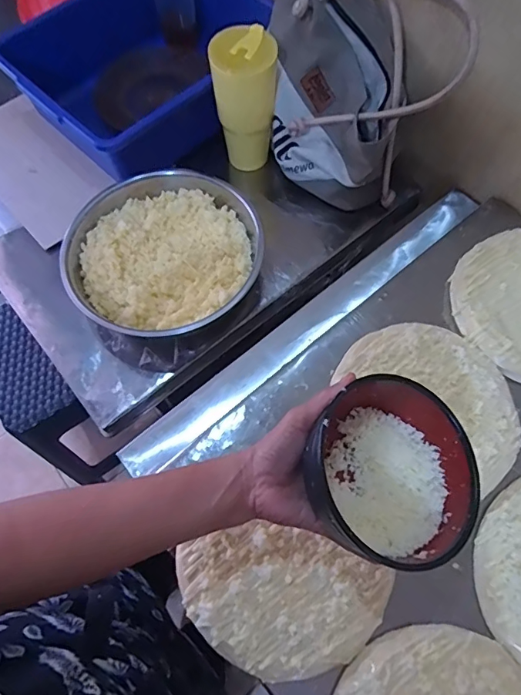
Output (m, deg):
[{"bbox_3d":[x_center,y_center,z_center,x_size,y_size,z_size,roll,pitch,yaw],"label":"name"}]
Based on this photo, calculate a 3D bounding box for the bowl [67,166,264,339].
[{"bbox_3d":[-0.130,-0.125,0.644,0.250,0.092,0.250,-1,67,1],"label":"bowl"}]

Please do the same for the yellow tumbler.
[{"bbox_3d":[-0.020,-0.355,0.691,0.084,0.175,0.081,-1,67,1],"label":"yellow tumbler"}]

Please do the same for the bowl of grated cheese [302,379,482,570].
[{"bbox_3d":[0.109,0.099,0.380,0.126,0.063,0.137,-1,67,1],"label":"bowl of grated cheese"}]

